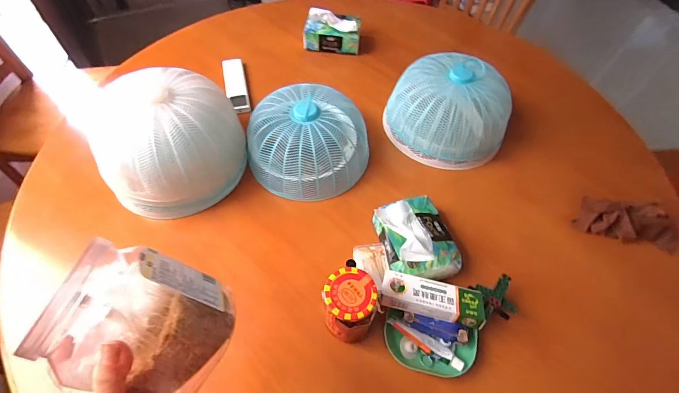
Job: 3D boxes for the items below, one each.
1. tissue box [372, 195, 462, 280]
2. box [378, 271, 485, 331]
[{"bbox_3d":[0.123,0.061,0.556,0.109,0.051,0.135,-12,58,-10],"label":"tissue box"},{"bbox_3d":[0.131,0.142,0.496,0.139,0.023,0.053,14,57,6],"label":"box"}]

